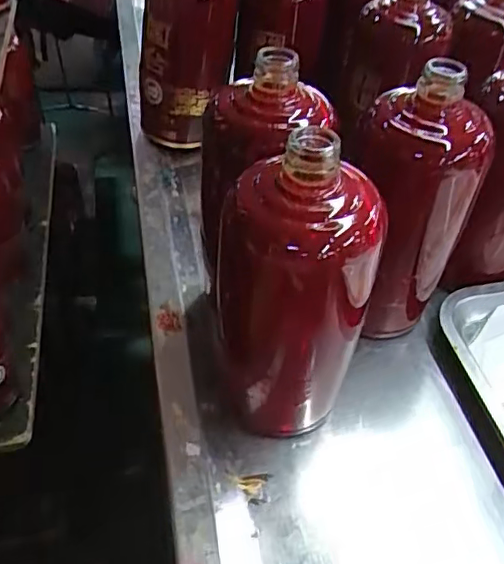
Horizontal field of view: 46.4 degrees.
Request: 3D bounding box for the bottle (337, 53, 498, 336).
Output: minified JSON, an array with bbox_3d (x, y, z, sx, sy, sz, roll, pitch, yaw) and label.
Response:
[{"bbox_3d":[0.104,-0.050,0.398,0.072,0.181,0.068,-15,47,-18],"label":"bottle"}]

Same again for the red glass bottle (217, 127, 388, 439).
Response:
[{"bbox_3d":[0.022,0.011,0.329,0.082,0.185,0.065,0,44,-3],"label":"red glass bottle"}]

